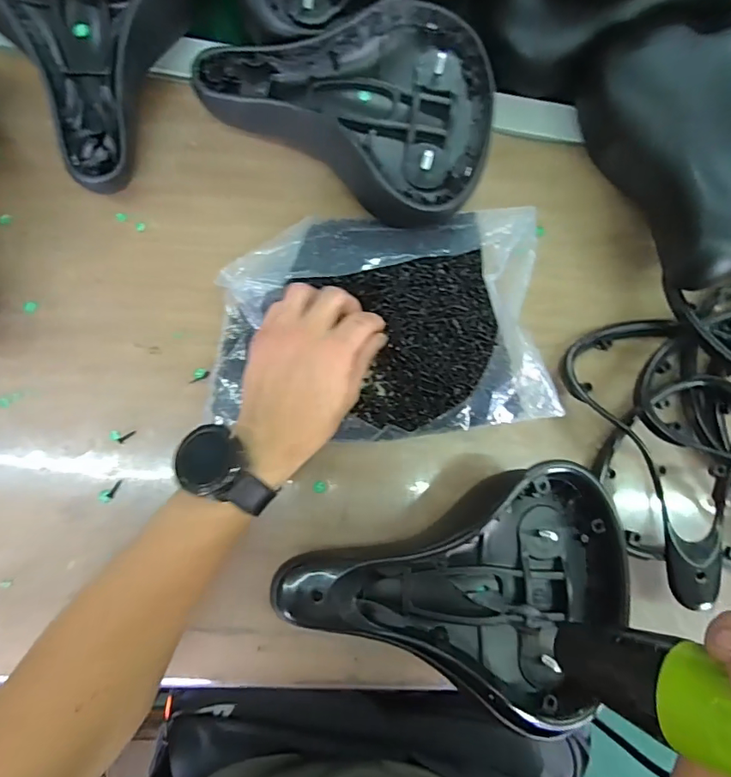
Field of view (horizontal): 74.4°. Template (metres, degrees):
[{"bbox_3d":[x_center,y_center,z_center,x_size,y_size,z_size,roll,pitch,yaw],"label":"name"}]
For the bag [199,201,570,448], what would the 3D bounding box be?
[{"bbox_3d":[0.015,-0.058,0.392,0.271,0.060,0.189,-4,86,-8],"label":"bag"}]

